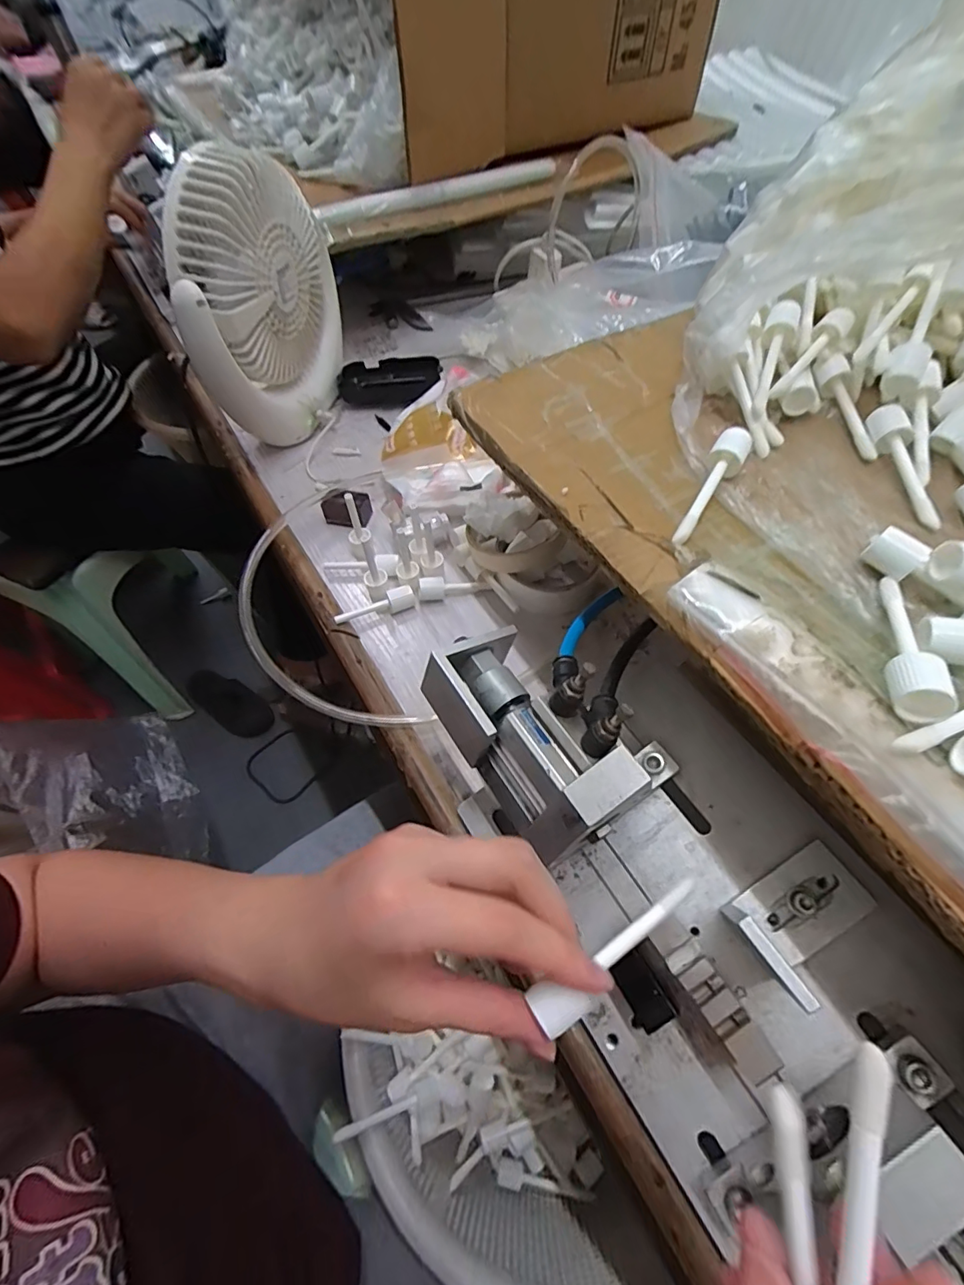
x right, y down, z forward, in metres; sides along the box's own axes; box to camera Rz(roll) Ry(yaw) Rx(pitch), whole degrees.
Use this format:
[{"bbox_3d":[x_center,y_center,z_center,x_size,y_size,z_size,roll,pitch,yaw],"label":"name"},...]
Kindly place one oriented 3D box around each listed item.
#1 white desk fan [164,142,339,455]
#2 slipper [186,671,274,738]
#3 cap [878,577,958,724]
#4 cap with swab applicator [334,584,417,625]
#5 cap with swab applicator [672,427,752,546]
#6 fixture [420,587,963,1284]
[{"bbox_3d":[-0.201,-0.308,0.468,0.076,0.198,0.181,10,59,8],"label":"white desk fan"},{"bbox_3d":[-0.573,0.128,1.147,0.238,0.049,0.090,29,64,19],"label":"slipper"},{"bbox_3d":[0.173,-0.001,0.210,0.020,0.017,0.081,19,45,13],"label":"cap"},{"bbox_3d":[-0.085,-0.027,0.413,0.065,0.018,0.014,-21,60,-11],"label":"cap with swab applicator"},{"bbox_3d":[0.121,-0.082,0.269,0.017,0.016,0.082,28,63,18],"label":"cap with swab applicator"},{"bbox_3d":[0.111,0.137,0.236,0.149,0.092,0.378,-25,60,-13],"label":"fixture"}]

